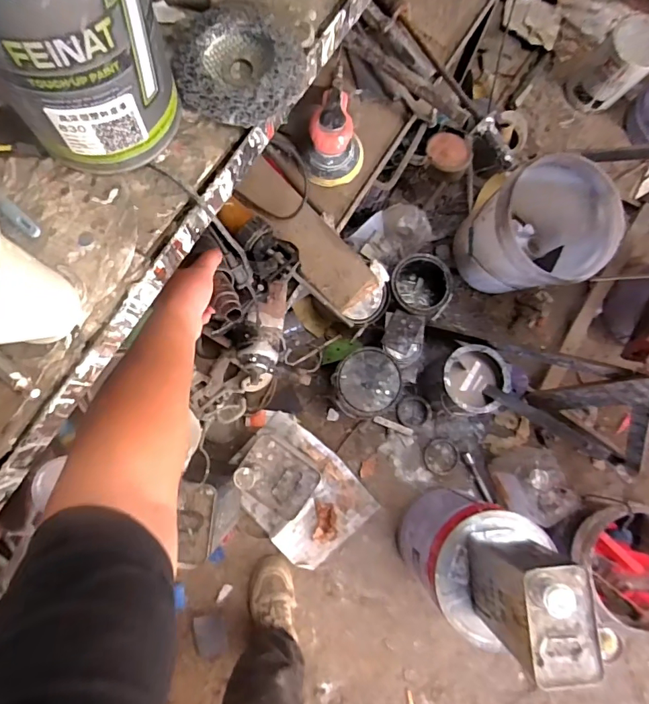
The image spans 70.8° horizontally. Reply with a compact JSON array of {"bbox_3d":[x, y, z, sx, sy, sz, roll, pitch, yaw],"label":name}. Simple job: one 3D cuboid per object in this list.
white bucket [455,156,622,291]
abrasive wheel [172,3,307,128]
[{"bbox_3d":[0.539,-0.300,1.169,0.302,0.290,0.288,0,83,-3],"label":"white bucket"},{"bbox_3d":[-0.059,-0.200,0.325,0.080,0.020,0.085,0,83,-3],"label":"abrasive wheel"}]

